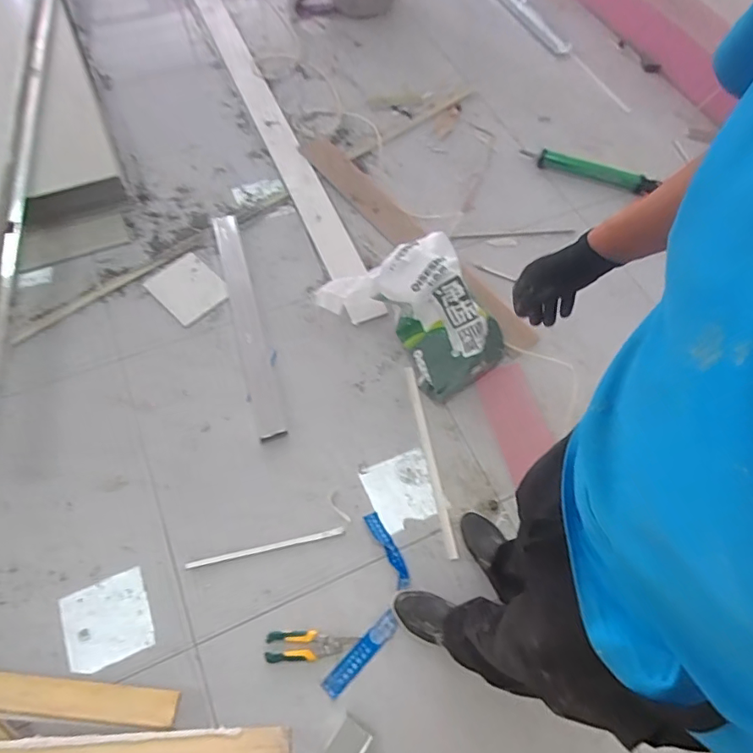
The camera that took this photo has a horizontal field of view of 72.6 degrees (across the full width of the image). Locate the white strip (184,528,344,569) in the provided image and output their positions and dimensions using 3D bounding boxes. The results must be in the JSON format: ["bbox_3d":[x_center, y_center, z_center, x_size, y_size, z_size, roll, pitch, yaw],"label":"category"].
[{"bbox_3d":[-0.233,0.367,1.100,0.330,0.005,0.014,-9,67,-15],"label":"white strip"}]

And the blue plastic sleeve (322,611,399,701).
[{"bbox_3d":[-0.030,0.556,1.030,0.187,0.010,0.042,-39,71,-21],"label":"blue plastic sleeve"}]

